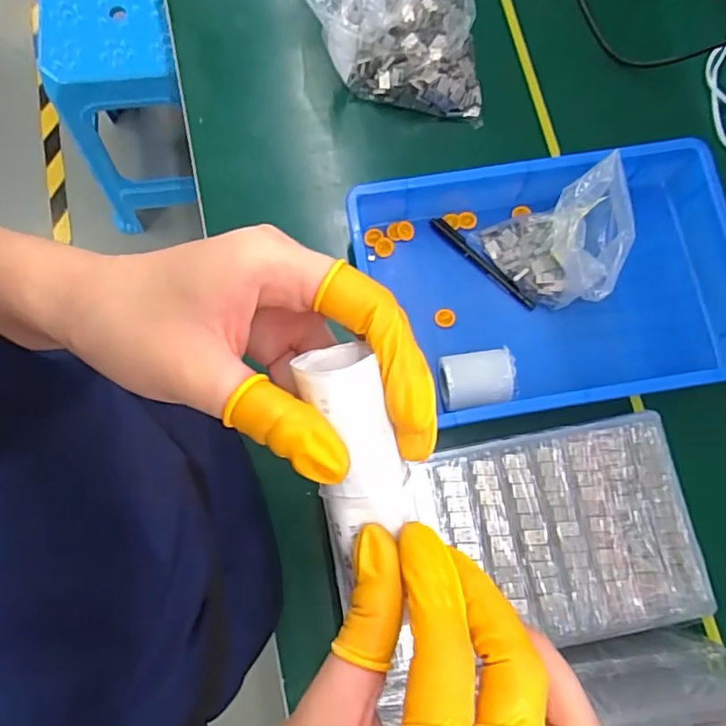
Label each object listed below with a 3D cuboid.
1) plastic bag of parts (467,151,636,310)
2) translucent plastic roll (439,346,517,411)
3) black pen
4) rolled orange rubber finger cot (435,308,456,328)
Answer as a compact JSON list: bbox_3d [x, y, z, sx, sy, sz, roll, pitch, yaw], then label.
[{"bbox_3d":[0.190,-0.125,0.554,0.130,0.114,0.107,42,80,8],"label":"plastic bag of parts"},{"bbox_3d":[0.106,0.018,0.545,0.065,0.047,0.052,-5,77,-2],"label":"translucent plastic roll"},{"bbox_3d":[0.123,-0.104,0.593,0.012,0.007,0.139,-44,81,-9],"label":"black pen"},{"bbox_3d":[0.084,-0.046,0.590,0.020,0.004,0.019,0,77,0],"label":"rolled orange rubber finger cot"}]

